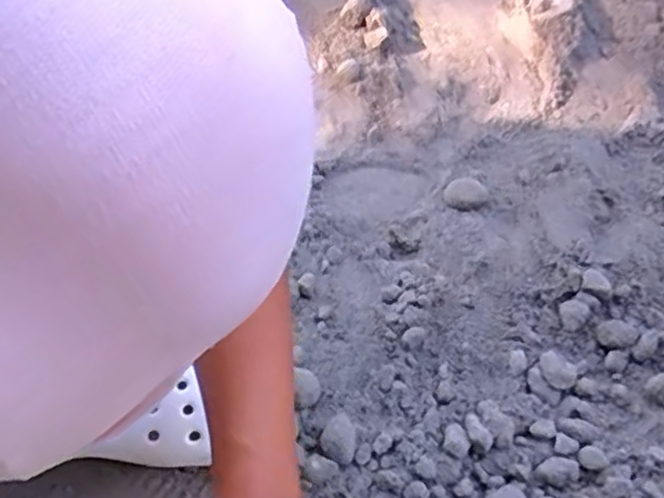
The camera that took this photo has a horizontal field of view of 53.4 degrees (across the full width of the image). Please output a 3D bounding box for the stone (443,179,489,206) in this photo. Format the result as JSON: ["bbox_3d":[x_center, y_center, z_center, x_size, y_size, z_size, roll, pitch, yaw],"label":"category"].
[{"bbox_3d":[0.126,-0.052,0.619,0.040,0.011,0.033,8,52,16],"label":"stone"}]

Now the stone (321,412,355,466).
[{"bbox_3d":[0.005,0.140,0.485,0.025,0.015,0.034,-10,49,1],"label":"stone"}]

